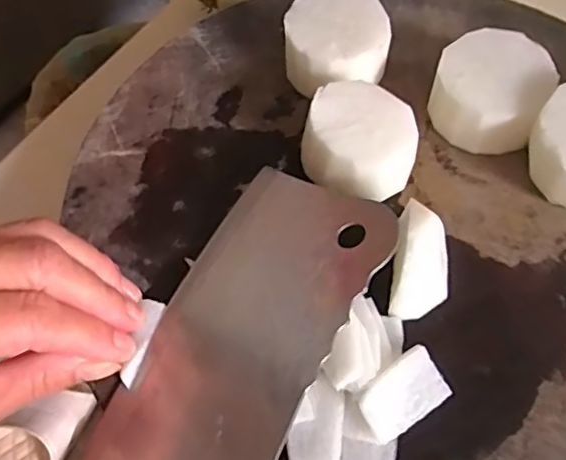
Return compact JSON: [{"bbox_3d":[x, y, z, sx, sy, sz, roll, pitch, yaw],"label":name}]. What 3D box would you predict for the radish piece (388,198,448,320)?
[{"bbox_3d":[0.057,0.014,0.243,0.025,0.035,0.035,12,62,7],"label":"radish piece"}]

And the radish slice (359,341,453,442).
[{"bbox_3d":[0.046,0.062,0.228,0.036,0.010,0.022,-32,66,-16],"label":"radish slice"}]

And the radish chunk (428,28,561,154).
[{"bbox_3d":[0.100,-0.067,0.288,0.050,0.028,0.058,28,65,15],"label":"radish chunk"}]

